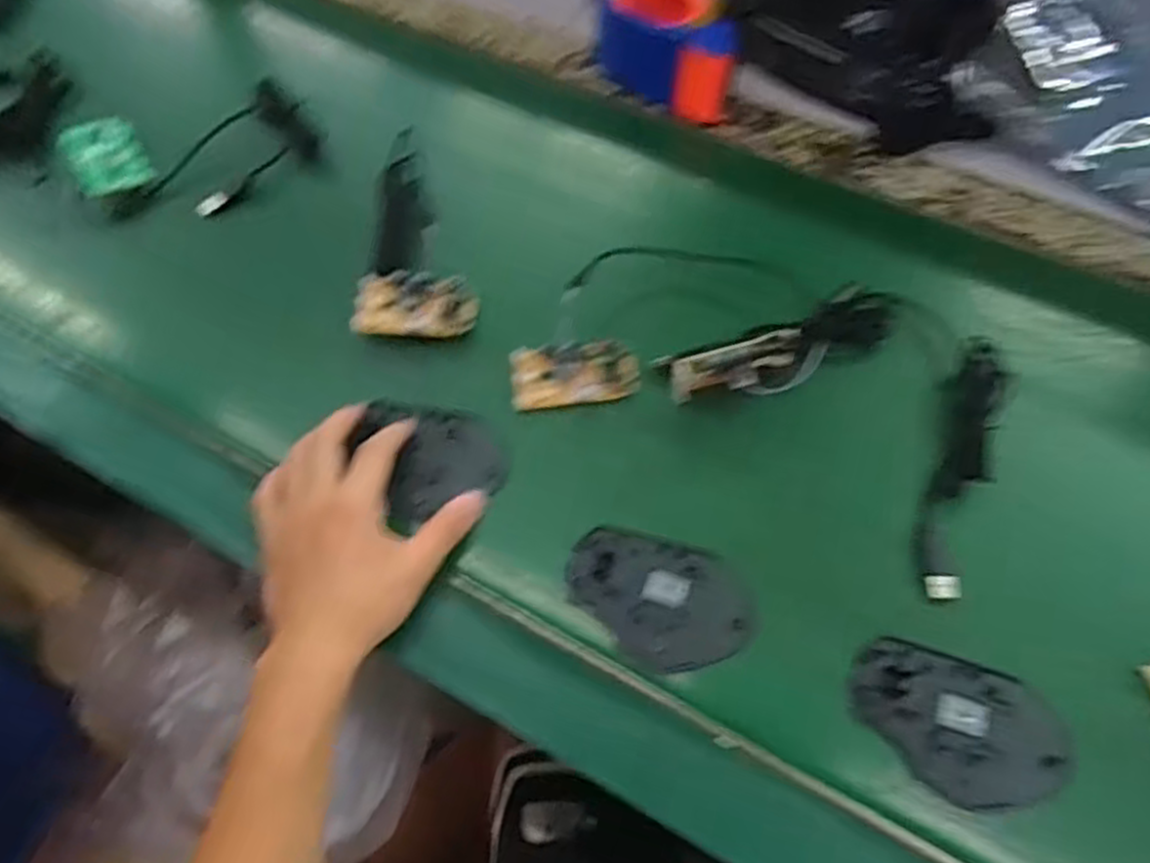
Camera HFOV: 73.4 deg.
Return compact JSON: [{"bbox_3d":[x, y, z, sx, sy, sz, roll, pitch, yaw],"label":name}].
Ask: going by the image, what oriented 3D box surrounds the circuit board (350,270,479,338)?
[{"bbox_3d":[-0.114,-0.091,0.549,0.084,0.017,0.046,-3,63,3],"label":"circuit board"}]

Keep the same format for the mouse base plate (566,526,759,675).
[{"bbox_3d":[0.049,0.100,0.456,0.110,0.010,0.073,15,66,12],"label":"mouse base plate"}]

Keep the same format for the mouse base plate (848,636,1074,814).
[{"bbox_3d":[0.205,0.155,0.414,0.109,0.009,0.071,32,70,19],"label":"mouse base plate"}]

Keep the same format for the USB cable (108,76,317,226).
[{"bbox_3d":[-0.295,-0.218,0.631,0.177,0.047,0.085,-42,67,-15],"label":"USB cable"}]

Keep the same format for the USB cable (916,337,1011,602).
[{"bbox_3d":[0.240,0.020,0.475,0.035,0.021,0.170,17,66,13],"label":"USB cable"}]

